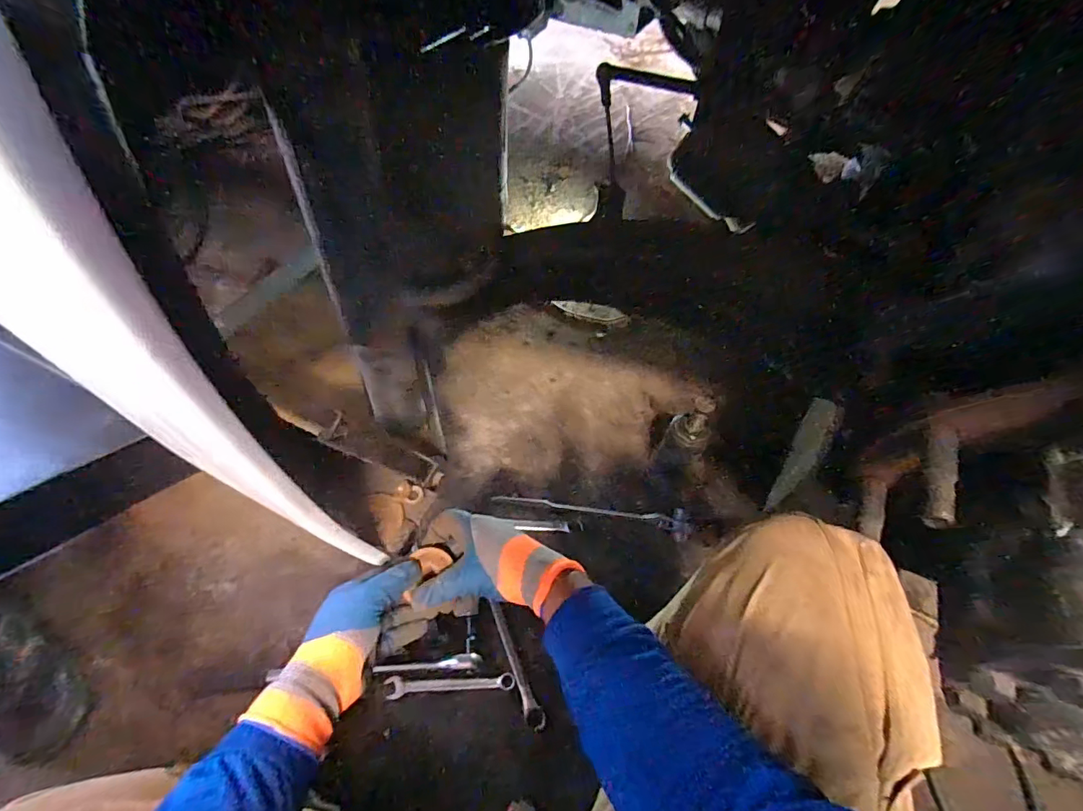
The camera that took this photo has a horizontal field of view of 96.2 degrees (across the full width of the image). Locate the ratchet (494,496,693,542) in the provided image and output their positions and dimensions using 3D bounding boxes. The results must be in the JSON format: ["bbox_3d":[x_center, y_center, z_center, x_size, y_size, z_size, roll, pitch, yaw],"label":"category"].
[{"bbox_3d":[0.090,0.197,0.872,0.352,0.043,0.053,7,56,1],"label":"ratchet"}]

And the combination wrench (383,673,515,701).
[{"bbox_3d":[-0.137,0.422,0.735,0.188,0.007,0.027,-1,72,-6],"label":"combination wrench"}]

